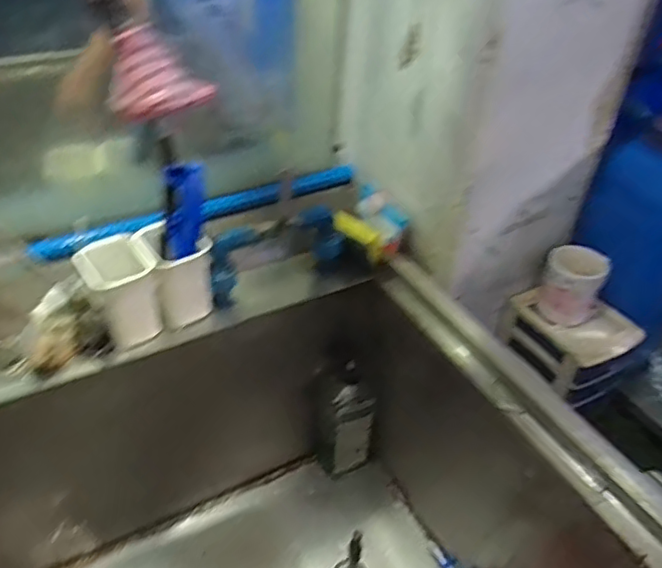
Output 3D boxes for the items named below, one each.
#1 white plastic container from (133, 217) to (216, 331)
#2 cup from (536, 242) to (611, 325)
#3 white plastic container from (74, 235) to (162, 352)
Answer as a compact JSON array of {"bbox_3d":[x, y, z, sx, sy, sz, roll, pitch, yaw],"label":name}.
[{"bbox_3d":[-0.201,-0.014,0.770,0.075,0.110,0.084,-19,44,-24],"label":"white plastic container"},{"bbox_3d":[0.368,-0.003,0.904,0.086,0.098,0.094,21,43,21],"label":"cup"},{"bbox_3d":[-0.260,0.008,0.743,0.081,0.110,0.080,-23,46,-28],"label":"white plastic container"}]

